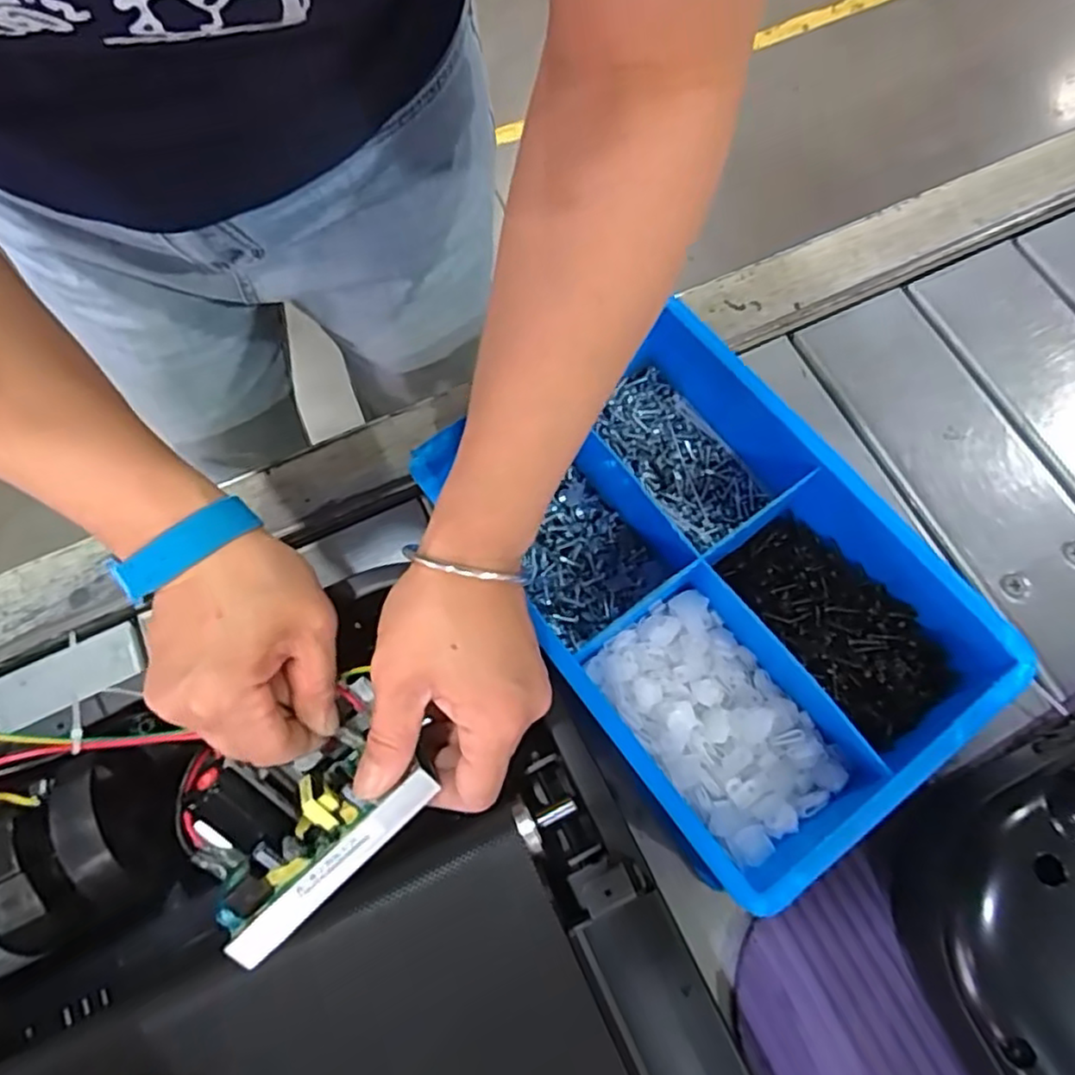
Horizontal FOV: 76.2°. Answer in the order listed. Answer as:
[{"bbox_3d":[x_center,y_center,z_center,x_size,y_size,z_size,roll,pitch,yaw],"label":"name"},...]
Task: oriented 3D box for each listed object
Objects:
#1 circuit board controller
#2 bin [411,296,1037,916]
[{"bbox_3d":[-0.116,0.131,0.339,0.111,0.044,0.086,-41,73,-12],"label":"circuit board controller"},{"bbox_3d":[0.091,0.025,0.410,0.202,0.080,0.300,-35,72,-10],"label":"bin"}]

